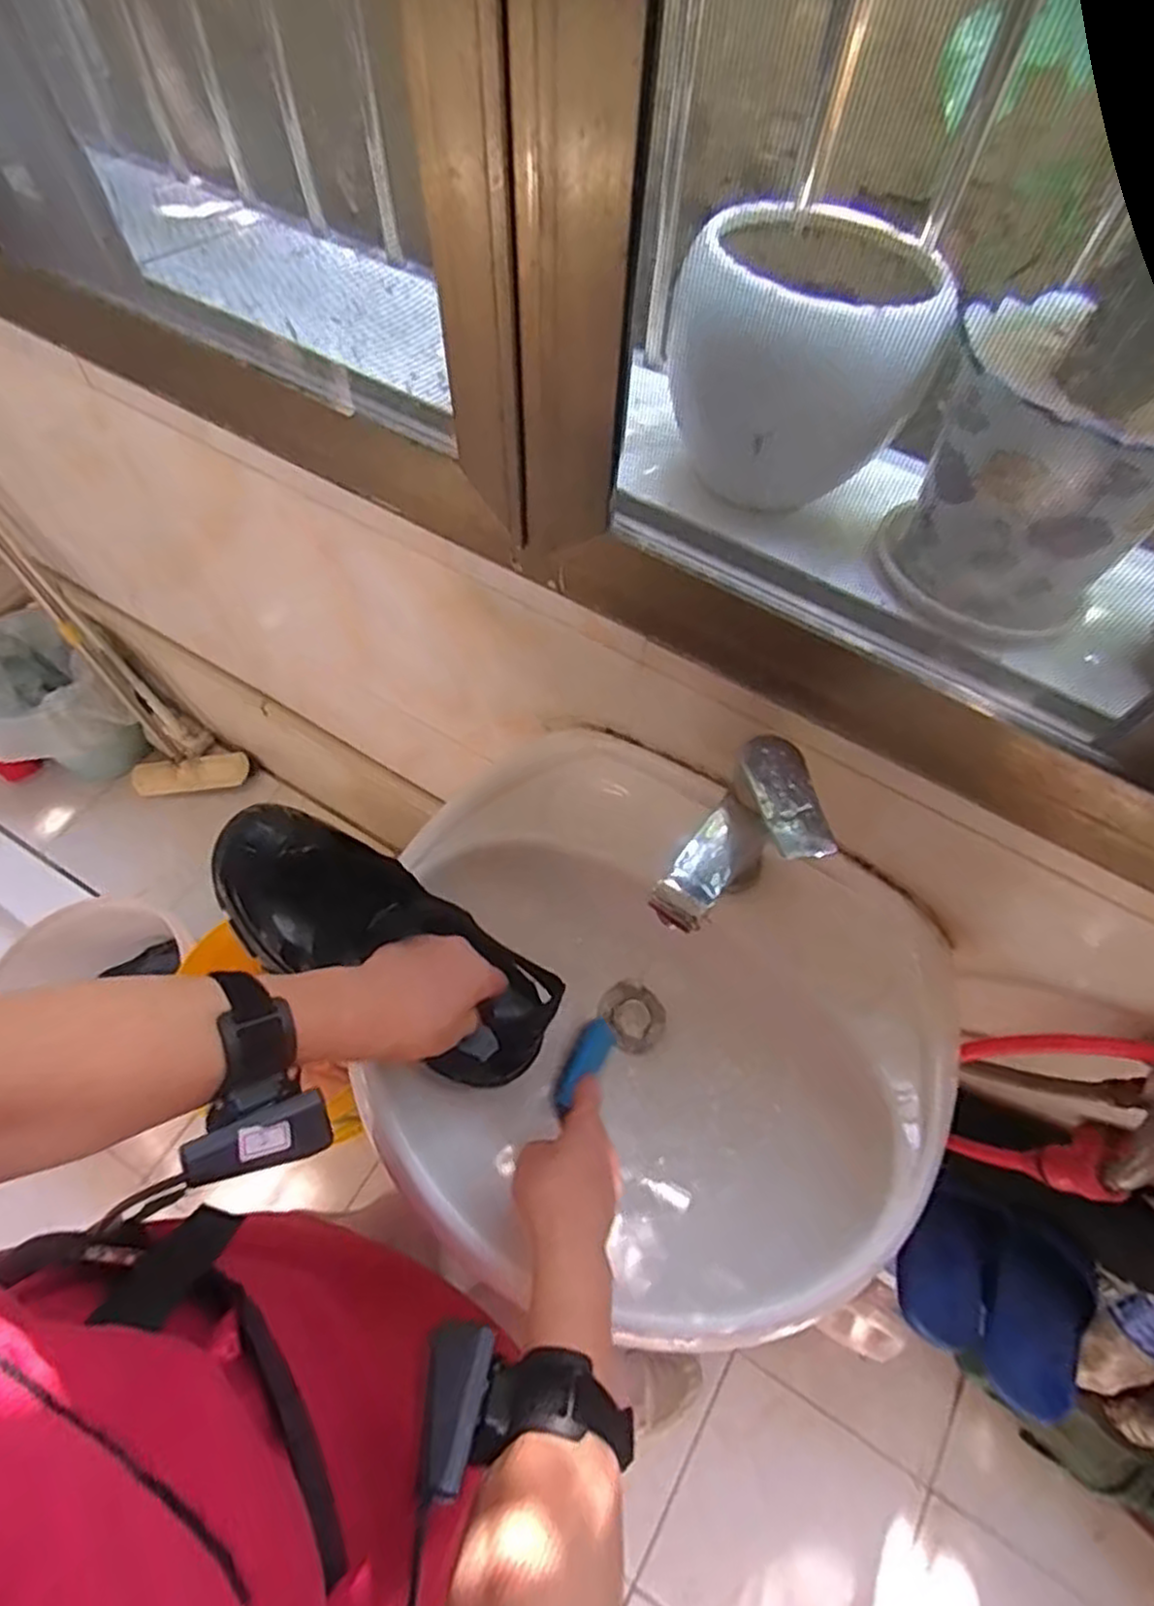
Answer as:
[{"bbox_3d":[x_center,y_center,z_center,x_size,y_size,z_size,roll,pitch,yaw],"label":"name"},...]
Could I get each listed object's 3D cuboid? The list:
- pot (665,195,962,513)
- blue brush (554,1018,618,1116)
[{"bbox_3d":[0.145,-0.309,0.509,0.158,0.134,0.148,8,63,2],"label":"pot"},{"bbox_3d":[0.004,0.202,0.572,0.027,0.021,0.085,32,37,13],"label":"blue brush"}]

